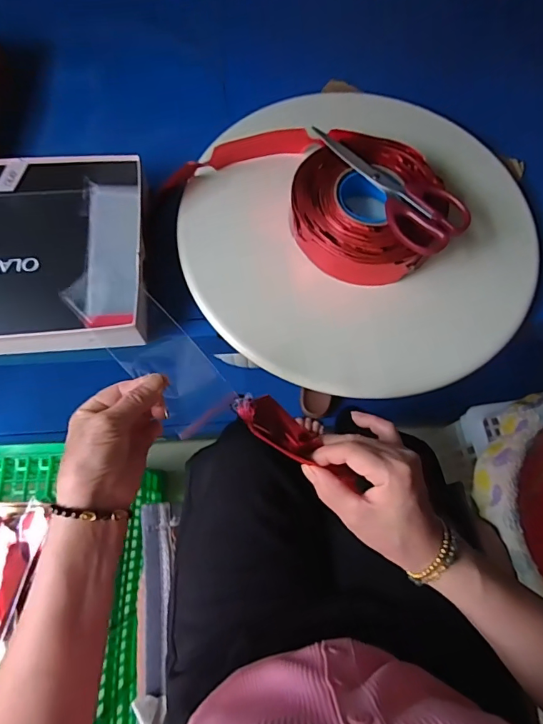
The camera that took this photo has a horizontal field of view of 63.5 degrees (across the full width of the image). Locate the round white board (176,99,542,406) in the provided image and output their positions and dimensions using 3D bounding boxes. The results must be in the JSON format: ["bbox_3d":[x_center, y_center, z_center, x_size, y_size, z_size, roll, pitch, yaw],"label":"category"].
[{"bbox_3d":[0.101,-0.152,0.513,0.391,0.028,0.372,0,75,-2],"label":"round white board"}]

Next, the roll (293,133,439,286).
[{"bbox_3d":[0.104,-0.176,0.494,0.162,0.053,0.176,13,70,3],"label":"roll"}]

